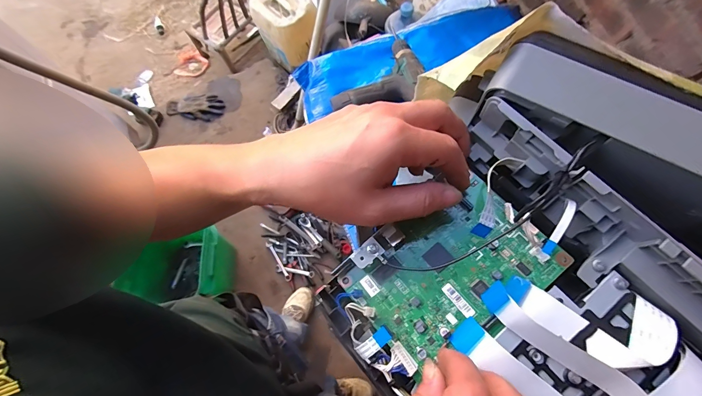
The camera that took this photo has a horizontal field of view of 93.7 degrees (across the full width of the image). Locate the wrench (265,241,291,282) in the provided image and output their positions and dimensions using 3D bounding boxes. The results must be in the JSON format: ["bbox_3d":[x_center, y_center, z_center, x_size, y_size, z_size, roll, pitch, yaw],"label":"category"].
[{"bbox_3d":[-0.315,0.275,1.428,0.025,0.012,0.195,-32,75,-8],"label":"wrench"}]

